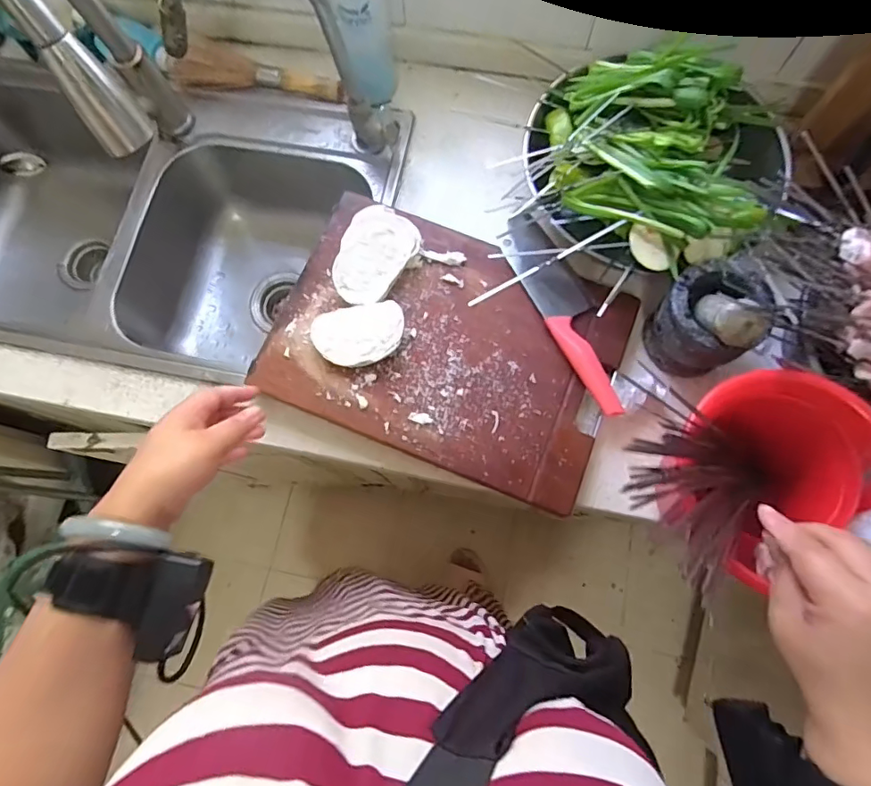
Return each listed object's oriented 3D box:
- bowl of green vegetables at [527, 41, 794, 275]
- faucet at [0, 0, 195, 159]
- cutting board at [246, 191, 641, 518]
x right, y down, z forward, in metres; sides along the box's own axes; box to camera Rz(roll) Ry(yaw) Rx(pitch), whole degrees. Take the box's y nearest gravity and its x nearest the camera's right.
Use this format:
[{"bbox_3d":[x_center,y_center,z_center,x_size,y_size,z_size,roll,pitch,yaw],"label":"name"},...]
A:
[{"bbox_3d":[0.248,-0.261,0.592,0.288,0.116,0.259,19,76,7],"label":"bowl of green vegetables"},{"bbox_3d":[-0.337,-0.337,0.533,0.047,0.369,0.253,-25,75,-5],"label":"faucet"},{"bbox_3d":[0.016,-0.059,0.608,0.386,0.028,0.271,21,76,7],"label":"cutting board"}]

